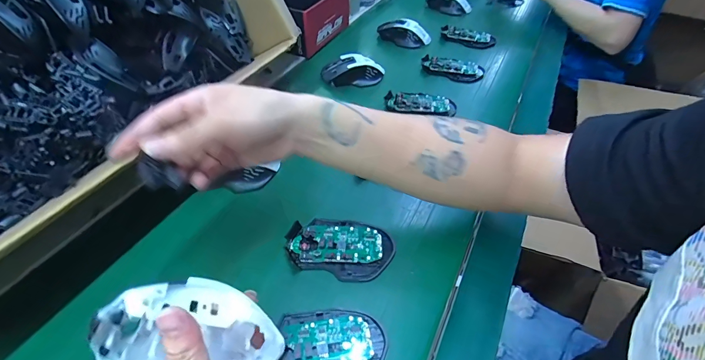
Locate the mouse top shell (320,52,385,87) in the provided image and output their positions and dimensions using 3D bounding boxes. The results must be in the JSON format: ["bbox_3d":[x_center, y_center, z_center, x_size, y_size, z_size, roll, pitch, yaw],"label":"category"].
[{"bbox_3d":[0.002,-0.200,0.633,0.112,0.037,0.055,-3,49,-7],"label":"mouse top shell"}]

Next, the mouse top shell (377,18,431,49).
[{"bbox_3d":[0.109,-0.317,0.750,0.115,0.039,0.060,23,51,16],"label":"mouse top shell"}]

